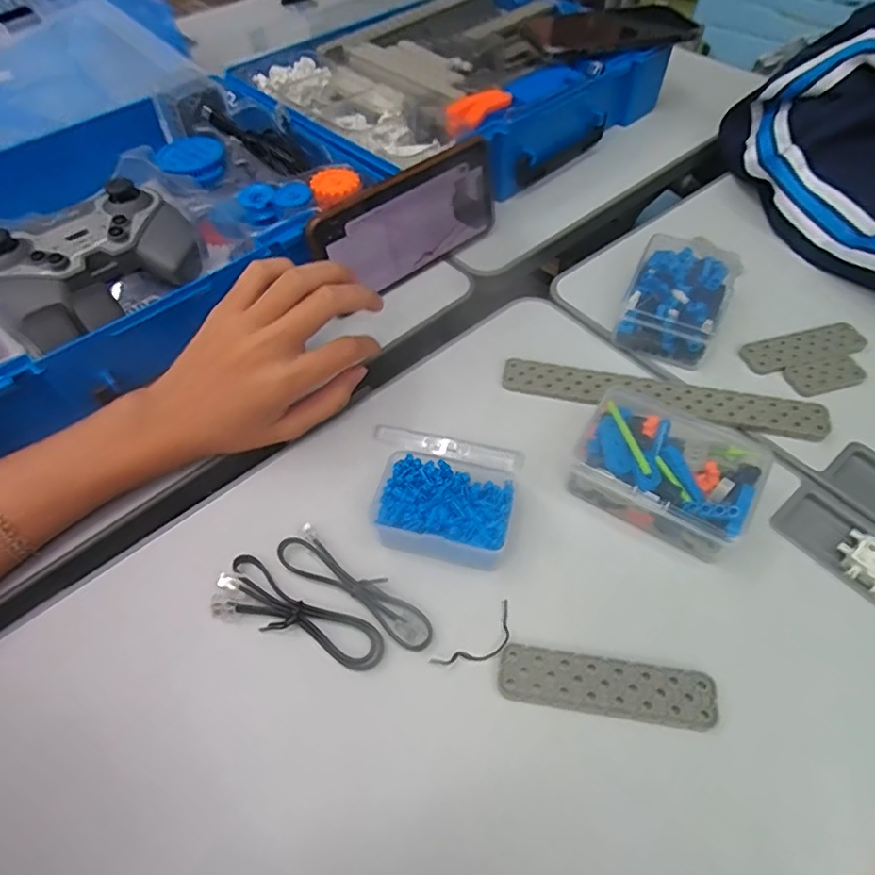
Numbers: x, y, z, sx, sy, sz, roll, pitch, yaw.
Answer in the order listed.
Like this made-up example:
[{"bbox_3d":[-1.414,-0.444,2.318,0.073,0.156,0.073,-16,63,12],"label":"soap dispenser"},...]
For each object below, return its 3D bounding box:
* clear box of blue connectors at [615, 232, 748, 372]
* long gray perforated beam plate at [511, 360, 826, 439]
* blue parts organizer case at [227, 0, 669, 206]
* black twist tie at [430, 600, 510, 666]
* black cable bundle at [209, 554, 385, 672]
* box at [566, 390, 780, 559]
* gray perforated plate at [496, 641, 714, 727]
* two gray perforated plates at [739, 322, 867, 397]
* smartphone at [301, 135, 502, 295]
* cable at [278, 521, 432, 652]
[{"bbox_3d":[0.173,-0.100,0.400,0.065,0.036,0.101,25,60,18],"label":"clear box of blue connectors"},{"bbox_3d":[0.144,-0.027,0.360,0.198,0.010,0.031,12,57,10],"label":"long gray perforated beam plate"},{"bbox_3d":[0.018,-0.339,0.546,0.268,0.073,0.365,37,64,24],"label":"blue parts organizer case"},{"bbox_3d":[0.022,0.103,0.276,0.049,0.004,0.018,-32,59,-20],"label":"black twist tie"},{"bbox_3d":[-0.072,0.092,0.281,0.092,0.010,0.033,23,59,16],"label":"black cable bundle"},{"bbox_3d":[0.129,0.018,0.315,0.094,0.032,0.074,27,60,19],"label":"box"},{"bbox_3d":[0.080,0.117,0.262,0.098,0.004,0.024,7,56,6],"label":"gray perforated plate"},{"bbox_3d":[0.258,-0.053,0.378,0.087,0.007,0.050,-17,57,-10],"label":"two gray perforated plates"},{"bbox_3d":[-0.020,-0.157,0.415,0.160,0.080,0.014,-34,61,-20],"label":"smartphone"},{"bbox_3d":[-0.044,0.079,0.292,0.095,0.007,0.023,29,61,20],"label":"cable"}]

